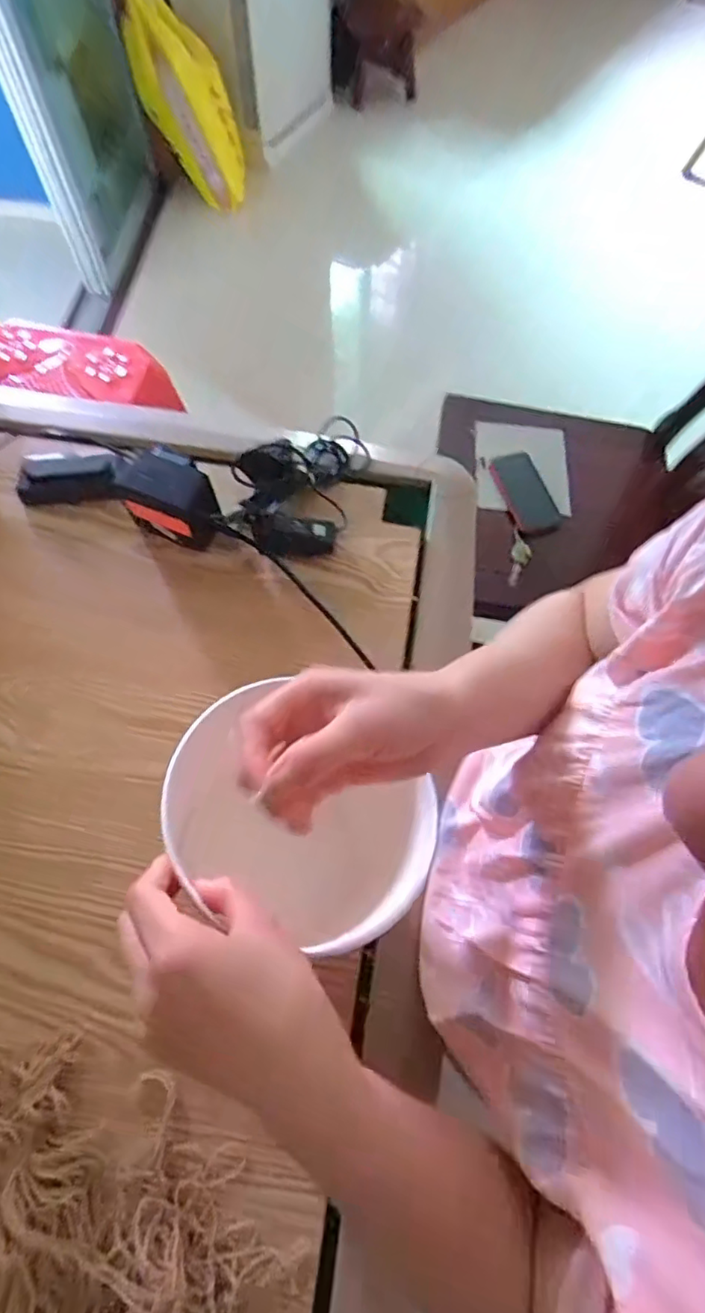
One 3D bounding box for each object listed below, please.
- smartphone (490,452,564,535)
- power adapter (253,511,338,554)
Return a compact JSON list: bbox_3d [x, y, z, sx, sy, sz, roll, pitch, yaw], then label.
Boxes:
[{"bbox_3d":[0.304,-0.287,1.026,0.083,0.010,0.157,-20,75,-7],"label":"smartphone"},{"bbox_3d":[-0.055,-0.115,0.564,0.076,0.035,0.028,4,65,1],"label":"power adapter"}]

